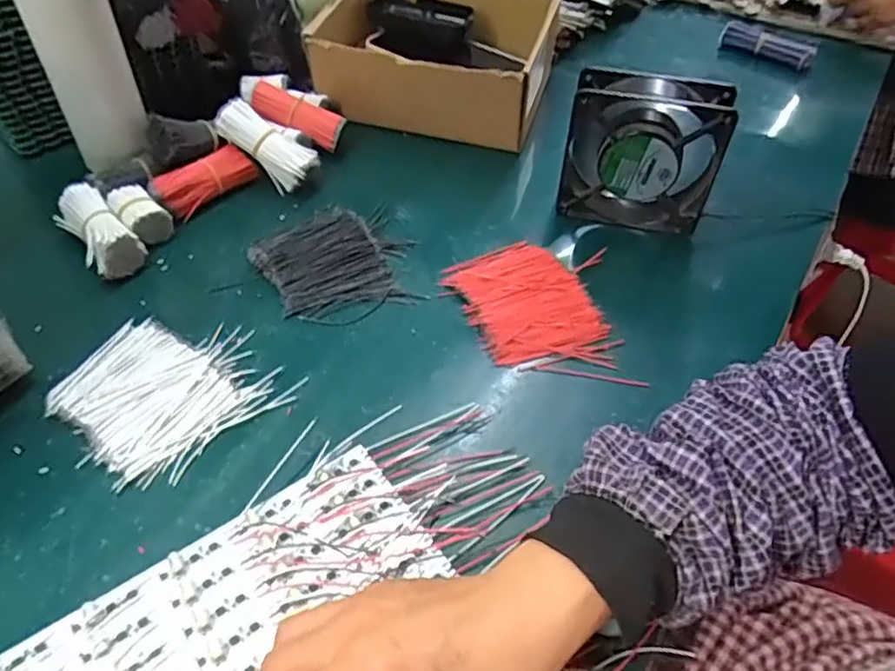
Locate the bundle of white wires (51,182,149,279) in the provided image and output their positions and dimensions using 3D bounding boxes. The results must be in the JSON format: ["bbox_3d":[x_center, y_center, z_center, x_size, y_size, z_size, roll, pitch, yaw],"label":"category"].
[{"bbox_3d":[-0.286,-0.084,0.525,0.041,0.035,0.090,-36,58,-29],"label":"bundle of white wires"}]

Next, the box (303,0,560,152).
[{"bbox_3d":[-0.012,-0.288,0.670,0.218,0.093,0.195,13,49,9],"label":"box"}]

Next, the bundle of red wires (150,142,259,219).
[{"bbox_3d":[-0.216,-0.138,0.575,0.030,0.038,0.089,33,55,24],"label":"bundle of red wires"}]

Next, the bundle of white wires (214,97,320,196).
[{"bbox_3d":[-0.161,-0.173,0.580,0.094,0.030,0.039,39,54,-1],"label":"bundle of white wires"}]

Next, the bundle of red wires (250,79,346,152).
[{"bbox_3d":[-0.142,-0.213,0.617,0.091,0.026,0.032,26,50,-2],"label":"bundle of red wires"}]

